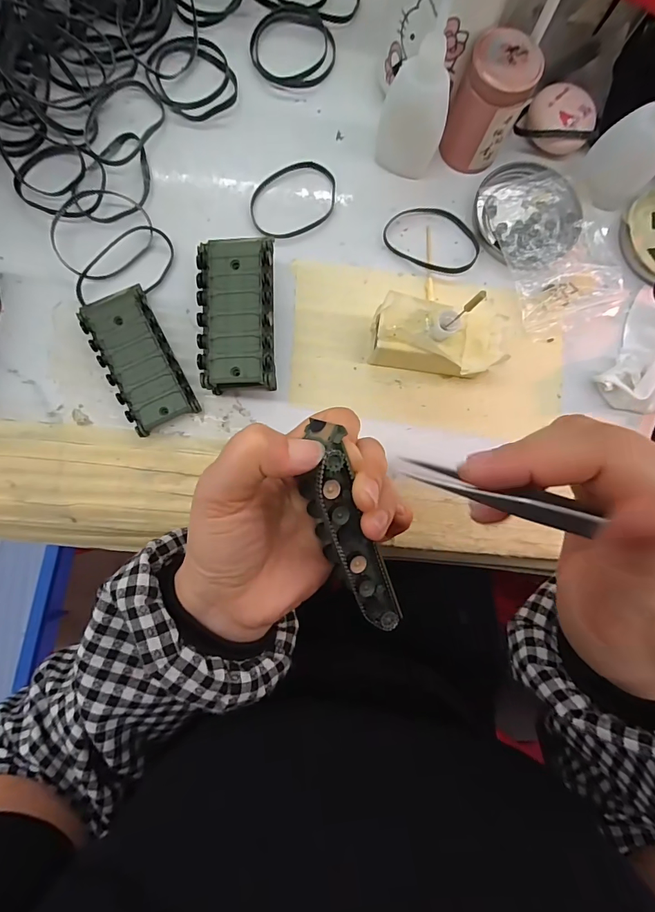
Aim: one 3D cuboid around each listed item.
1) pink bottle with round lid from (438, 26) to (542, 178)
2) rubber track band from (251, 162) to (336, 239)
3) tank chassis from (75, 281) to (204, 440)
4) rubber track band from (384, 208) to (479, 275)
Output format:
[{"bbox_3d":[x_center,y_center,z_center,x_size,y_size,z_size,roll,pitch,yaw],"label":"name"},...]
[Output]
[{"bbox_3d":[0.109,-0.241,0.284,0.048,0.060,0.046,25,83,-1],"label":"pink bottle with round lid"},{"bbox_3d":[-0.025,-0.187,0.300,0.067,0.004,0.049,-33,88,-6],"label":"rubber track band"},{"bbox_3d":[-0.124,-0.063,0.274,0.044,0.016,0.089,-28,87,-5],"label":"tank chassis"},{"bbox_3d":[0.078,-0.160,0.302,0.070,0.007,0.048,28,84,-1],"label":"rubber track band"}]

